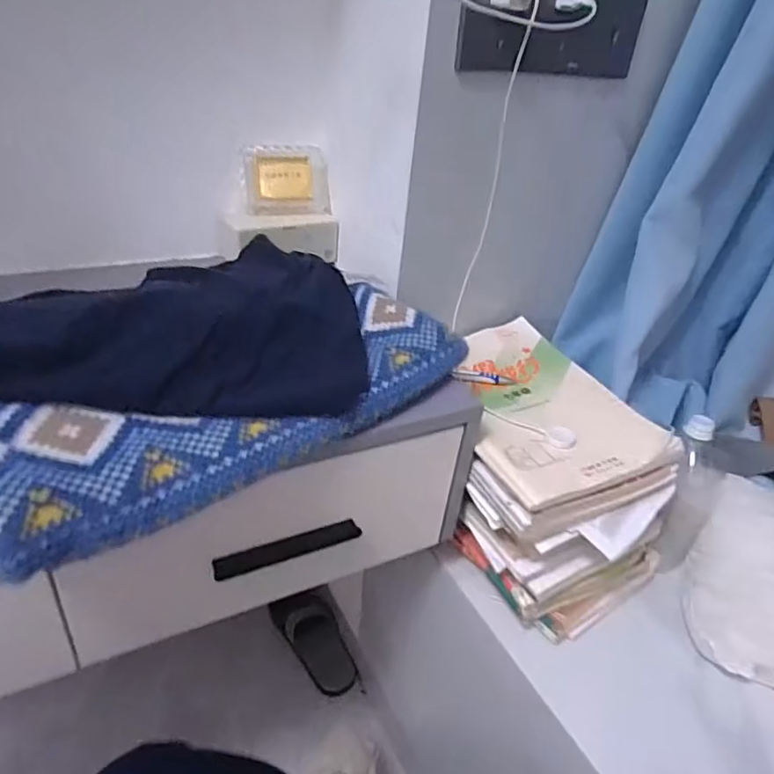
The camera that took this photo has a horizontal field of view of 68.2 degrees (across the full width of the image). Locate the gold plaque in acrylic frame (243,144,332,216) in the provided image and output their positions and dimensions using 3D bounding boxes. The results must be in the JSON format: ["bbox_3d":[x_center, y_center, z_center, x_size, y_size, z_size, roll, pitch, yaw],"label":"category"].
[{"bbox_3d":[-0.138,-0.289,0.801,0.121,0.089,0.037,-6,35,-18],"label":"gold plaque in acrylic frame"}]

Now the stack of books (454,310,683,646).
[{"bbox_3d":[0.173,0.102,0.722,0.222,0.214,0.310,-12,37,-26],"label":"stack of books"}]

